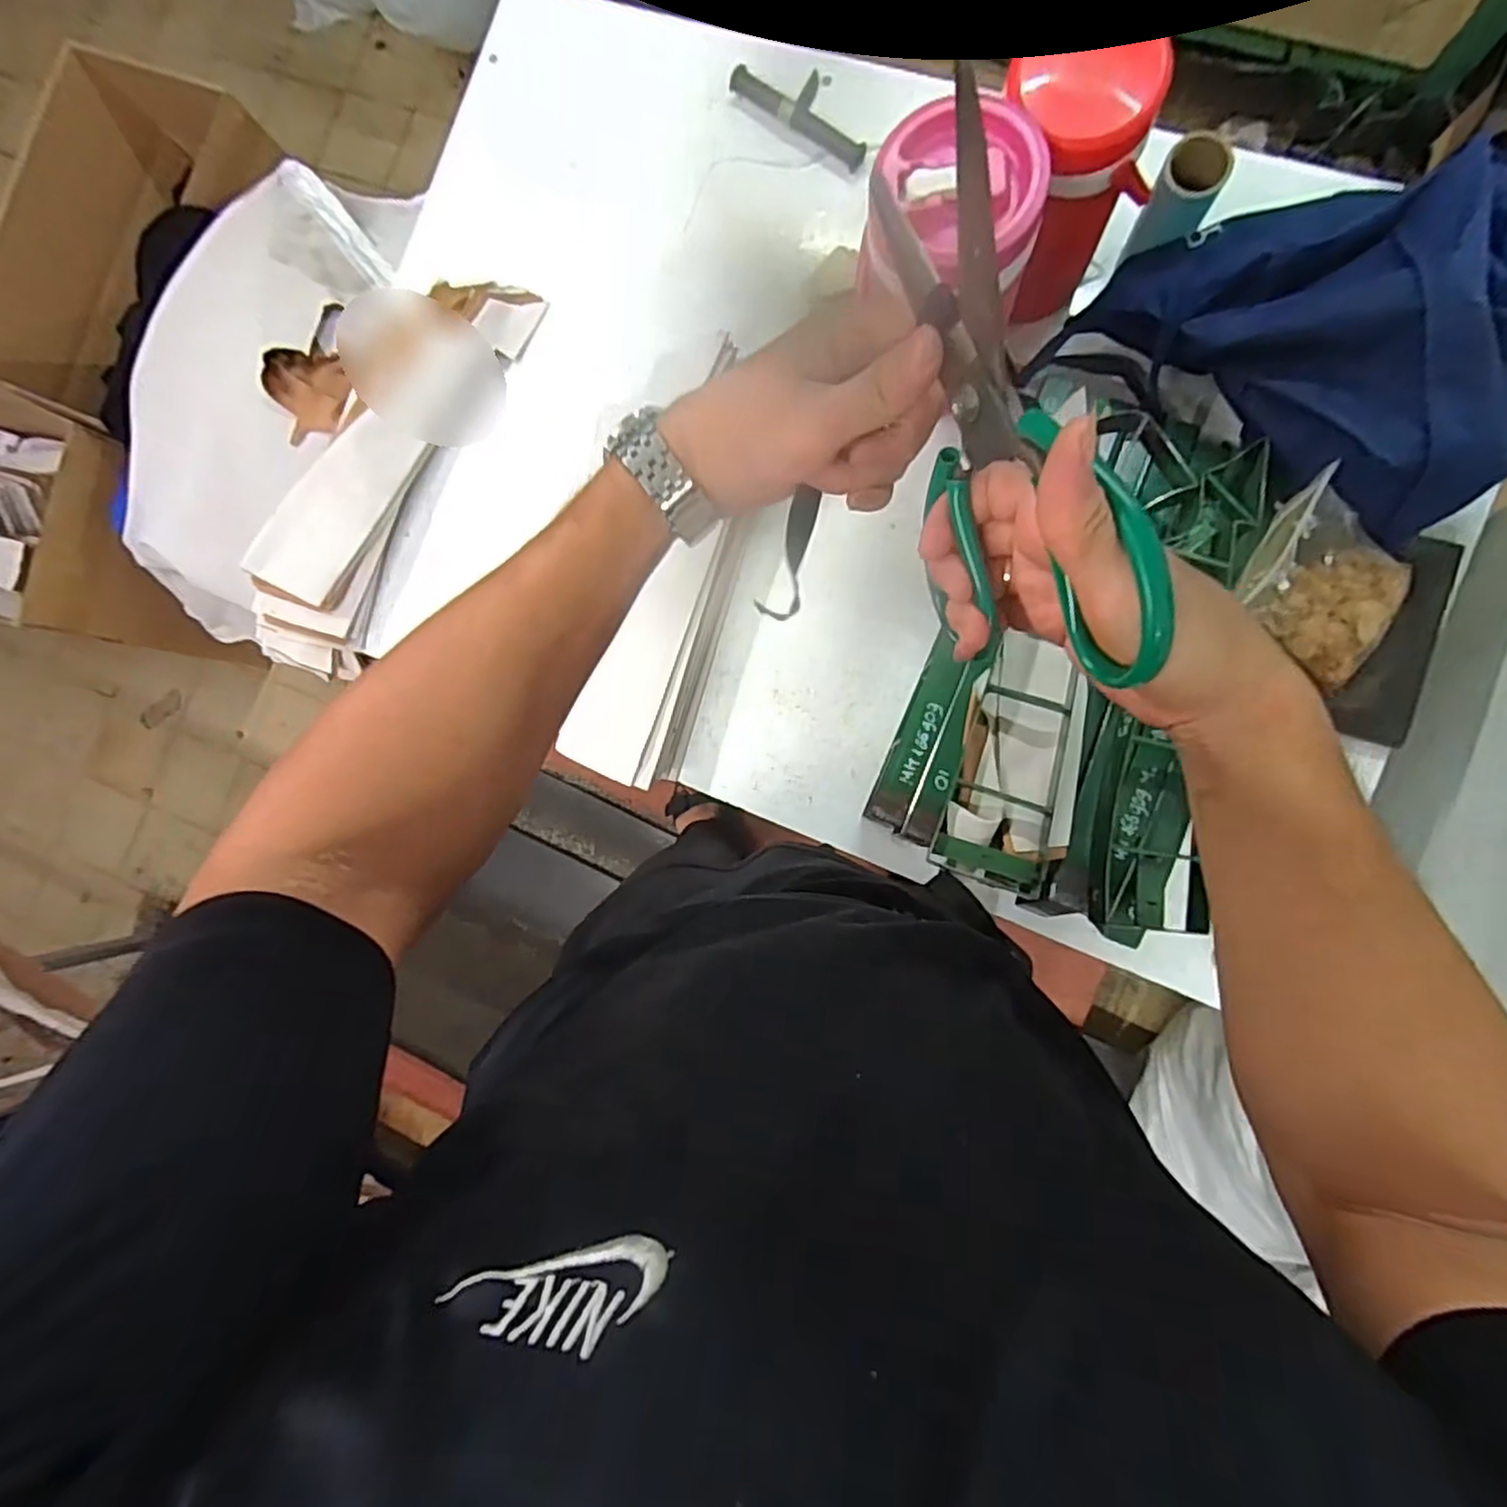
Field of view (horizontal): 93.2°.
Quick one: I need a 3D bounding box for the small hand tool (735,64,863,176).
[{"bbox_3d":[0.056,-0.734,0.808,0.183,0.020,0.051,37,93,8],"label":"small hand tool"}]

